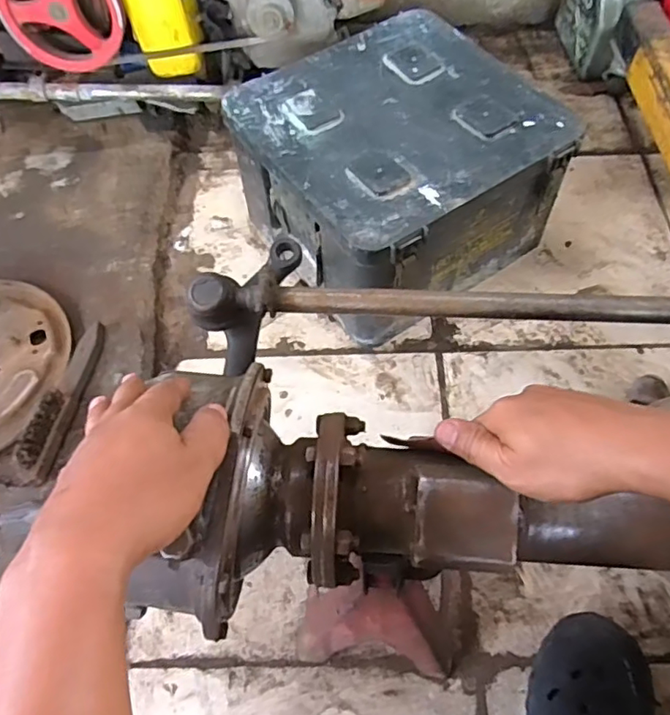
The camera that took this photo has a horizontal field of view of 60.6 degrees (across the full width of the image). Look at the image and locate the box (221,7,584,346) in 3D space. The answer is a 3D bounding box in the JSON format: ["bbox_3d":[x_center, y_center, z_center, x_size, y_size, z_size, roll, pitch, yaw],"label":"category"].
[{"bbox_3d":[0.086,-0.273,0.866,0.357,0.224,0.356,-32,65,-16],"label":"box"}]

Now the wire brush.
[{"bbox_3d":[-0.374,0.046,0.799,0.050,0.036,0.230,8,61,5],"label":"wire brush"}]

